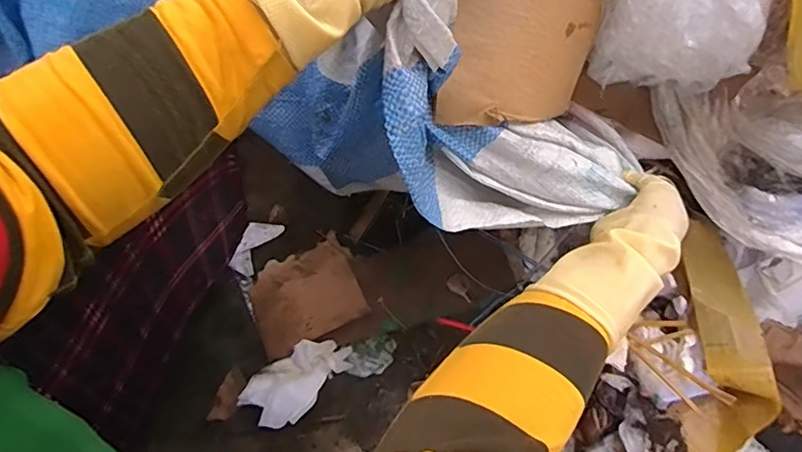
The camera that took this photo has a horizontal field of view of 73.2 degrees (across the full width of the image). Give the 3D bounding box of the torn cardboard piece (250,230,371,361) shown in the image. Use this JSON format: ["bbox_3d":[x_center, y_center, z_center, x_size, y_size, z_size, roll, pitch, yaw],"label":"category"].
[{"bbox_3d":[-0.129,0.094,0.733,0.147,0.016,0.122,-22,77,-4],"label":"torn cardboard piece"}]

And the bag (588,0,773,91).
[{"bbox_3d":[0.259,-0.202,0.518,0.145,0.170,0.084,11,78,4],"label":"bag"}]

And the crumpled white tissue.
[{"bbox_3d":[-0.135,0.190,0.678,0.084,0.058,0.136,41,81,10],"label":"crumpled white tissue"}]

